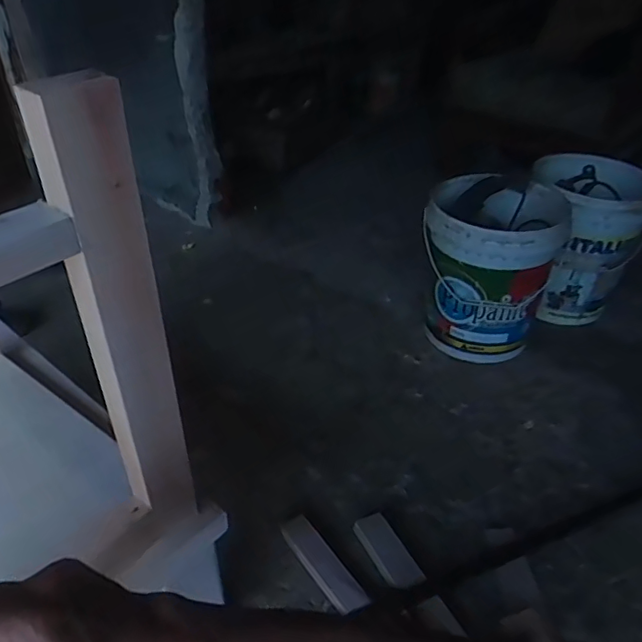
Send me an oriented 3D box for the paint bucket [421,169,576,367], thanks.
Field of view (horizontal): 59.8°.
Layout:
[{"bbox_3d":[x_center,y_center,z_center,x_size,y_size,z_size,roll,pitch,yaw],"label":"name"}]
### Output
[{"bbox_3d":[0.406,-0.119,1.387,0.296,0.375,0.283,22,42,25],"label":"paint bucket"}]

